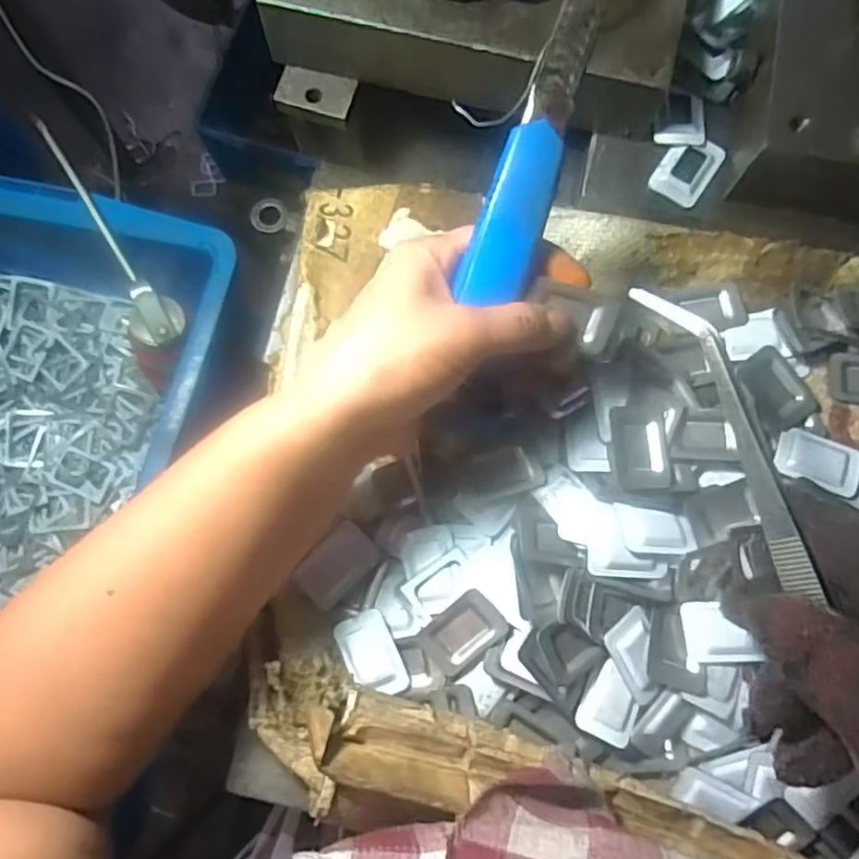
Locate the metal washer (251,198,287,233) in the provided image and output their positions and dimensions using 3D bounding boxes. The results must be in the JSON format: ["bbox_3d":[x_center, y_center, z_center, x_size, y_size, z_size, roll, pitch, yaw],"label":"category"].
[{"bbox_3d":[-0.105,-0.140,0.416,0.022,0.004,0.026,9,72,-10],"label":"metal washer"}]

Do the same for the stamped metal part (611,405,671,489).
[{"bbox_3d":[0.101,0.009,0.304,0.027,0.011,0.040,-3,79,-1],"label":"stamped metal part"}]

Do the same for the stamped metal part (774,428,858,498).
[{"bbox_3d":[0.192,0.015,0.312,0.040,0.005,0.026,20,79,4],"label":"stamped metal part"}]

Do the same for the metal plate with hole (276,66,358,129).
[{"bbox_3d":[-0.060,-0.177,0.339,0.040,0.010,0.024,12,79,2],"label":"metal plate with hole"}]

